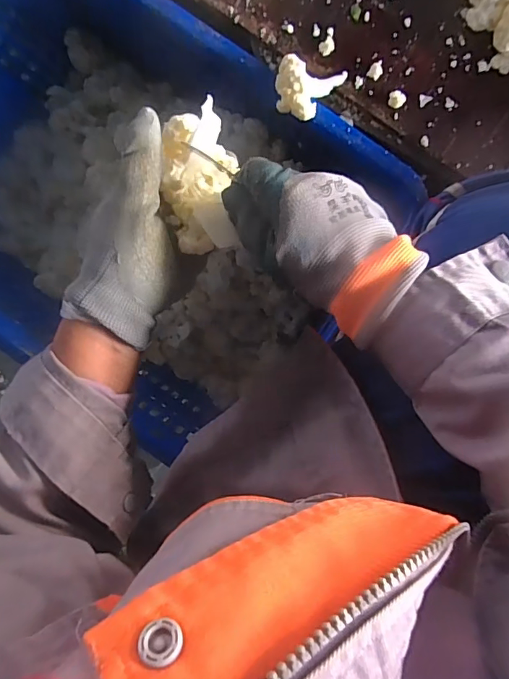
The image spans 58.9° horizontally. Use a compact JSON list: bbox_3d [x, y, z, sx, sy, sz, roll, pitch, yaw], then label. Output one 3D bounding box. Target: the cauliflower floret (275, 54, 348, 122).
[{"bbox_3d":[0.045,-0.209,0.377,0.053,0.026,0.043,14,98,3],"label":"cauliflower floret"}]

